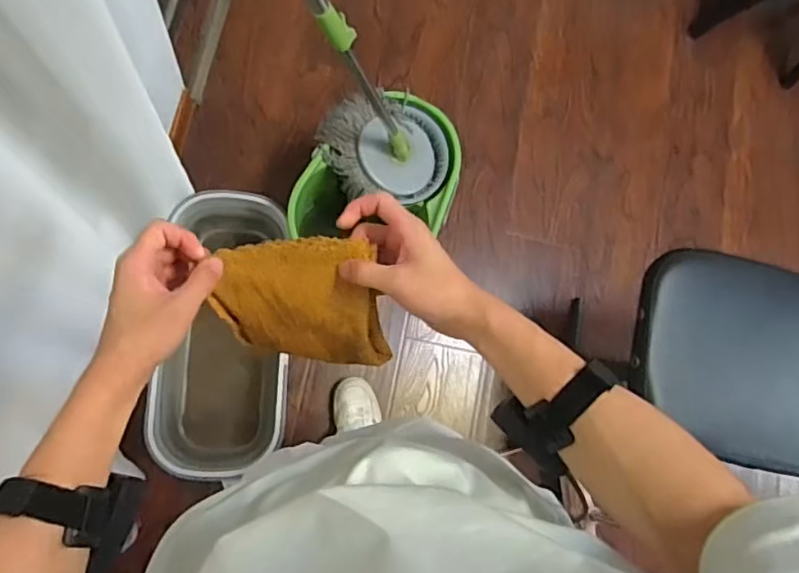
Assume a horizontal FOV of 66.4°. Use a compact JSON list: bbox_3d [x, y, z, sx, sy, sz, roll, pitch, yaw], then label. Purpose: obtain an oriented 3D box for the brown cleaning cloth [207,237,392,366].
[{"bbox_3d":[-0.078,0.018,0.498,0.130,0.027,0.118,1,125,-1],"label":"brown cleaning cloth"}]

